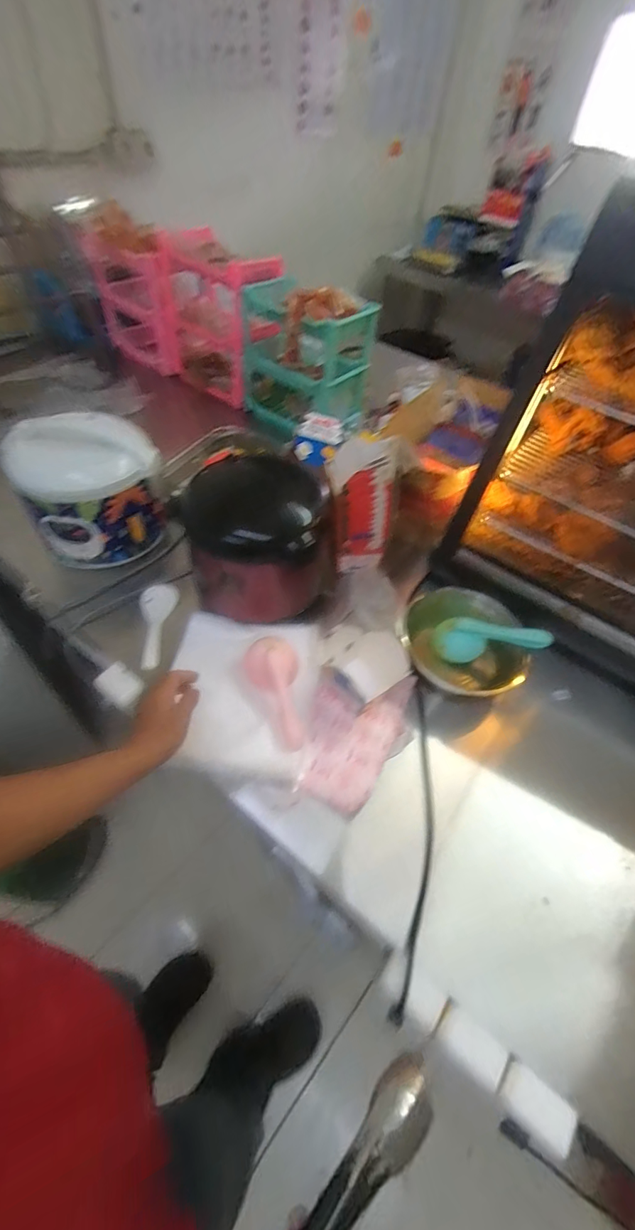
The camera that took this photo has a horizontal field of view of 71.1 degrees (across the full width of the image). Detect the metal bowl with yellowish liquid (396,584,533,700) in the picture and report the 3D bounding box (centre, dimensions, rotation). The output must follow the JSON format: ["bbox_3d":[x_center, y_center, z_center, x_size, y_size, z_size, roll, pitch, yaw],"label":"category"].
[{"bbox_3d":[0.273,0.054,0.844,0.234,0.097,0.205,38,58,22],"label":"metal bowl with yellowish liquid"}]

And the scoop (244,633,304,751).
[{"bbox_3d":[-0.062,0.127,0.759,0.089,0.031,0.199,-14,70,-16],"label":"scoop"}]

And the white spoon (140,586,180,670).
[{"bbox_3d":[-0.317,0.021,0.854,0.064,0.027,0.190,4,52,-2],"label":"white spoon"}]

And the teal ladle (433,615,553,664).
[{"bbox_3d":[0.324,0.041,0.839,0.203,0.056,0.083,-4,49,20],"label":"teal ladle"}]

